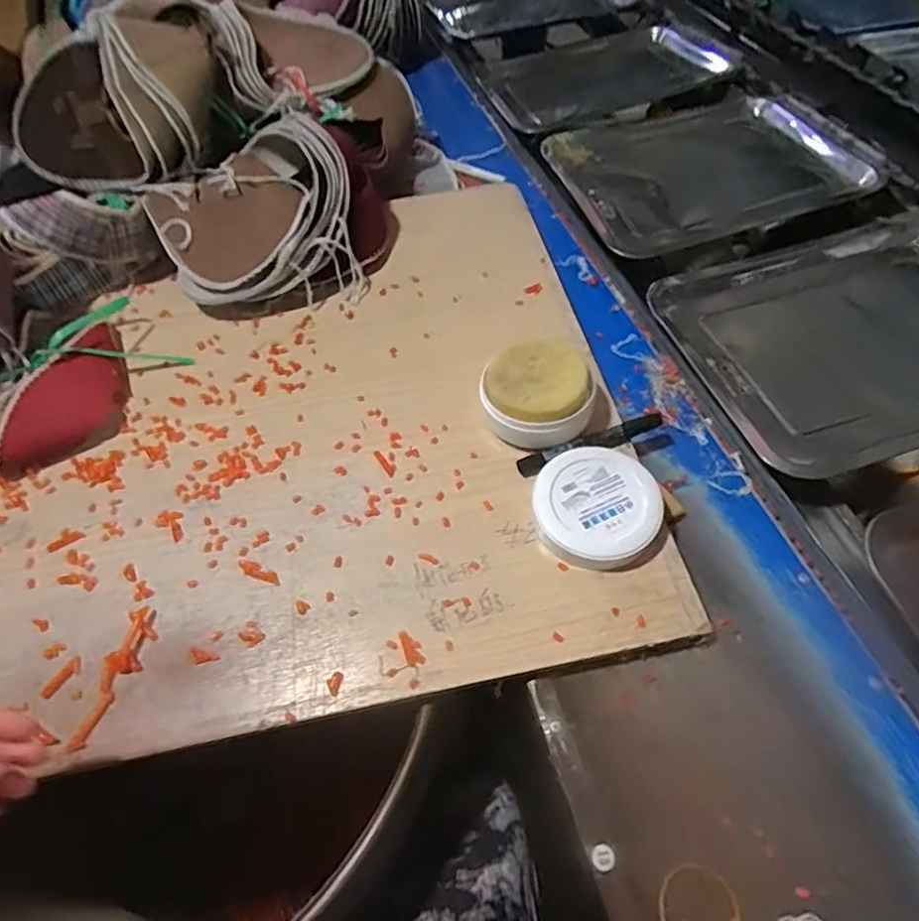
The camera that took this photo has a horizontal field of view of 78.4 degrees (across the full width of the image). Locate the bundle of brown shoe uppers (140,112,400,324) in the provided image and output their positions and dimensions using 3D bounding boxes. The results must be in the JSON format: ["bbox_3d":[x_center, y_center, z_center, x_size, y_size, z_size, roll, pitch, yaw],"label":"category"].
[{"bbox_3d":[-0.210,-0.272,0.635,0.244,0.127,0.190,-20,57,-10],"label":"bundle of brown shoe uppers"}]

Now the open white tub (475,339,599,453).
[{"bbox_3d":[0.069,-0.057,0.514,0.095,0.046,0.102,-2,56,3],"label":"open white tub"}]

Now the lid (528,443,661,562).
[{"bbox_3d":[0.112,0.037,0.466,0.099,0.029,0.097,-2,56,3],"label":"lid"}]

